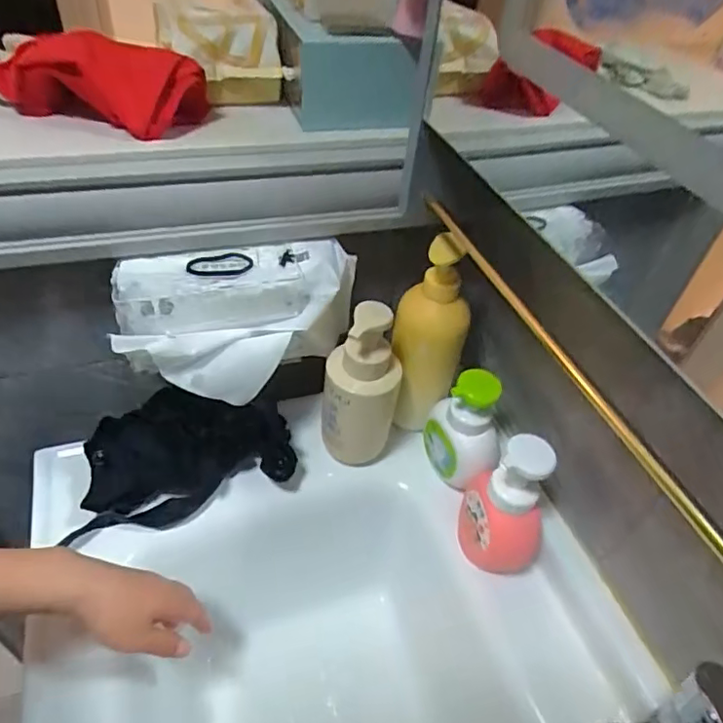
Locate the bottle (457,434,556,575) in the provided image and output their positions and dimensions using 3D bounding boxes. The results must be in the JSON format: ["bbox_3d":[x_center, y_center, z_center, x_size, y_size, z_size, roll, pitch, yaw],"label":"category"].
[{"bbox_3d":[0.142,0.130,0.533,0.077,0.142,0.072,24,47,17],"label":"bottle"}]

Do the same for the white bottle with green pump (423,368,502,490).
[{"bbox_3d":[0.109,0.070,0.588,0.054,0.120,0.071,-9,47,-16],"label":"white bottle with green pump"}]

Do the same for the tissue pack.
[{"bbox_3d":[-0.113,-0.039,0.550,0.220,0.104,0.100,-12,48,-18],"label":"tissue pack"}]

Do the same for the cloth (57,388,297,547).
[{"bbox_3d":[-0.188,0.097,0.581,0.217,0.025,0.125,-20,92,-11],"label":"cloth"}]

